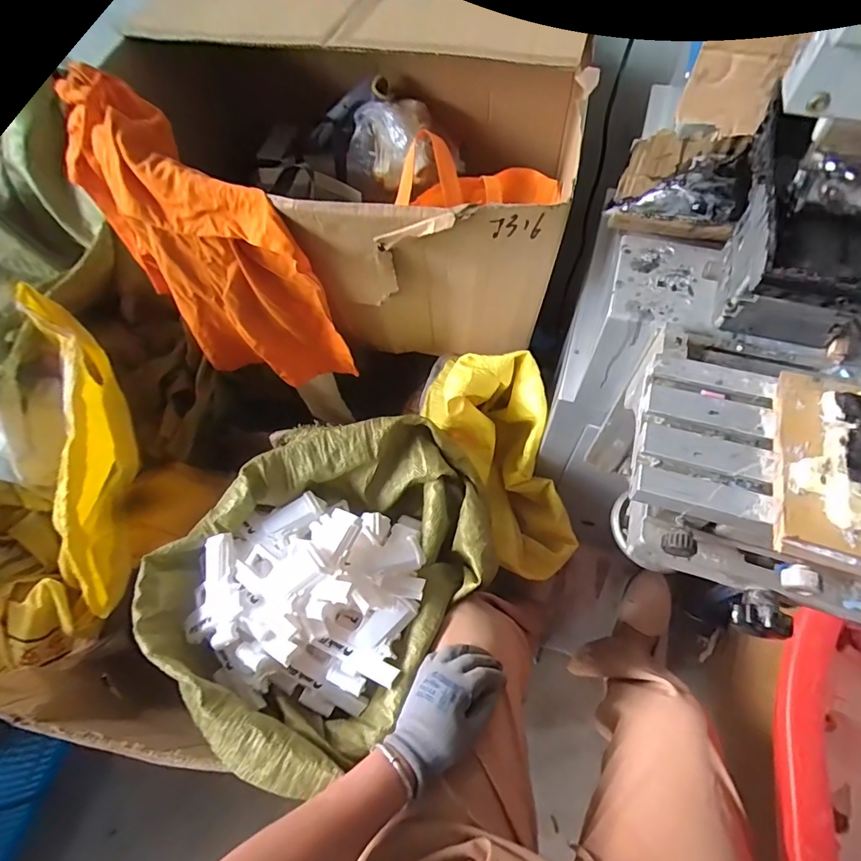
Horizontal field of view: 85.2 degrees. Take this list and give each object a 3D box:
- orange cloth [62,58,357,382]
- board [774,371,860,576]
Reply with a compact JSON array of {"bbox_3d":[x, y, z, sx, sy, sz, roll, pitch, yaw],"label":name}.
[{"bbox_3d":[-0.333,-0.247,0.749,0.367,0.429,0.153,31,67,19],"label":"orange cloth"},{"bbox_3d":[0.274,0.025,0.297,0.088,0.024,0.131,14,62,11],"label":"board"}]

